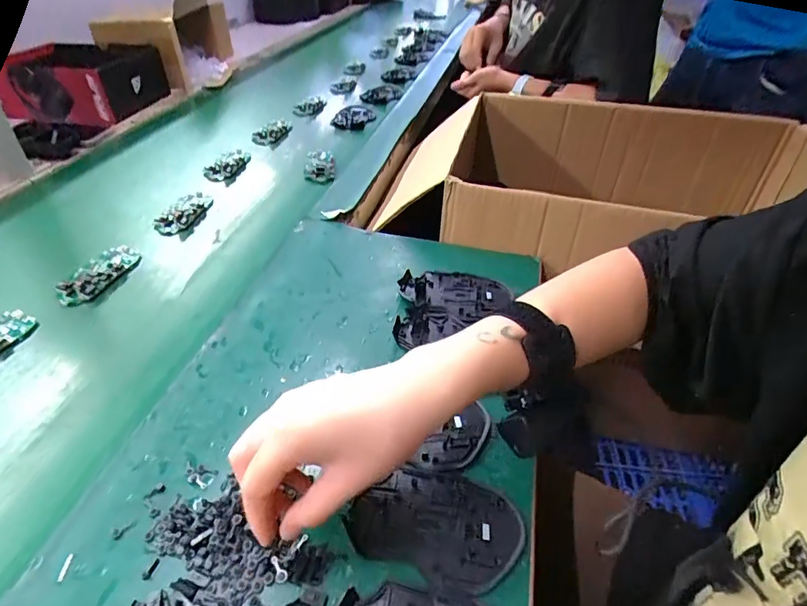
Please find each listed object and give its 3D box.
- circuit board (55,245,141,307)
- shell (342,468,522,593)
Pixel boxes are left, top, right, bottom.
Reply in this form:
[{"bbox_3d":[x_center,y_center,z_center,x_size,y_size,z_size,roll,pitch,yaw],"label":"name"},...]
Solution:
[{"bbox_3d":[-0.328,-0.032,0.517,0.042,0.015,0.096,8,40,7],"label":"circuit board"},{"bbox_3d":[0.023,0.145,0.320,0.108,0.007,0.072,14,41,14],"label":"shell"}]

